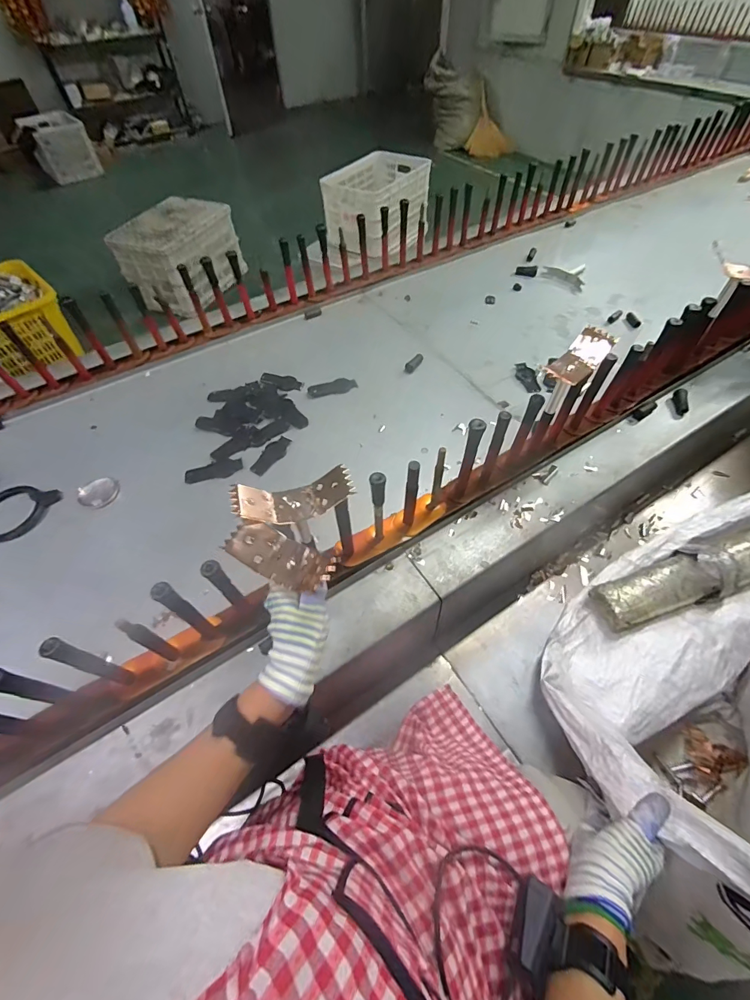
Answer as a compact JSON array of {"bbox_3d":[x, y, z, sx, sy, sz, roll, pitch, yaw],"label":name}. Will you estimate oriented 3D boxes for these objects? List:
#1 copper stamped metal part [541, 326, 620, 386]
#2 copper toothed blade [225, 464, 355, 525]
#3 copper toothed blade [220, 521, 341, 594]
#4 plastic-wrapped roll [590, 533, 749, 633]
[{"bbox_3d":[0.275,-0.192,0.535,0.088,0.028,0.048,-35,62,-24],"label":"copper stamped metal part"},{"bbox_3d":[-0.084,-0.005,0.421,0.118,0.031,0.046,-15,56,-13],"label":"copper toothed blade"},{"bbox_3d":[-0.086,0.053,0.379,0.111,0.025,0.042,19,59,21],"label":"copper toothed blade"},{"bbox_3d":[0.594,0.131,0.722,0.417,0.081,0.092,-12,55,-11],"label":"plastic-wrapped roll"}]

